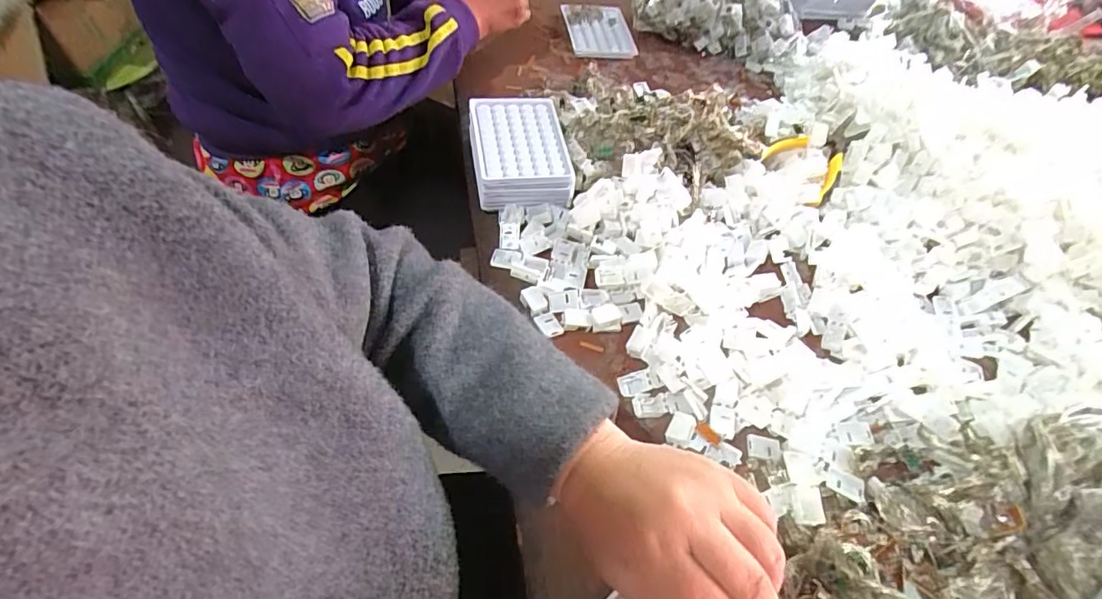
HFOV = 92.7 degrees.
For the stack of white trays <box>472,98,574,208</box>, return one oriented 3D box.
[{"bbox_3d":[-0.034,-0.159,0.557,0.094,0.035,0.129,-5,56,-8],"label":"stack of white trays"}]

